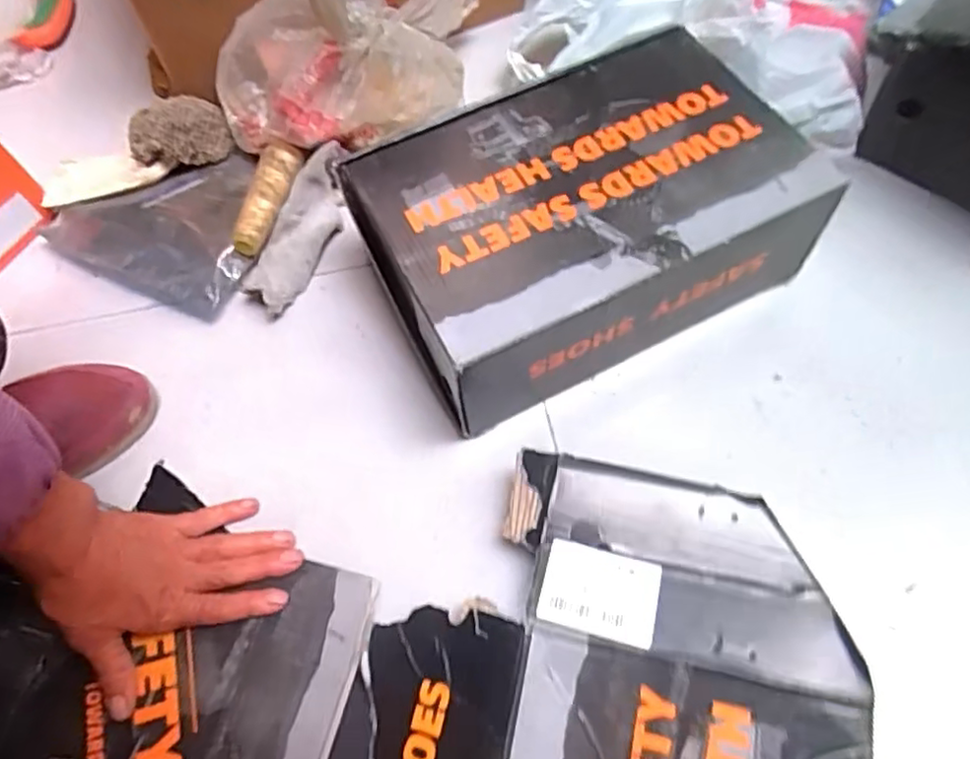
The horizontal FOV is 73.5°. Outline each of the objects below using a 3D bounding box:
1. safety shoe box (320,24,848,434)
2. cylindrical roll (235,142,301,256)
[{"bbox_3d":[0.082,-0.130,0.535,0.341,0.121,0.214,-26,63,-11],"label":"safety shoe box"},{"bbox_3d":[-0.199,-0.168,0.596,0.032,0.029,0.114,7,62,7],"label":"cylindrical roll"}]

